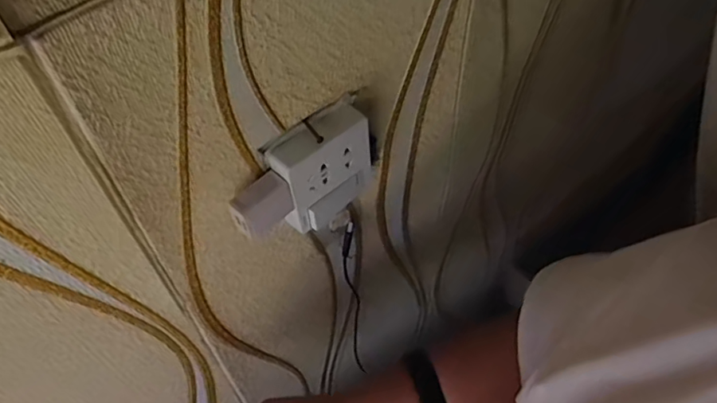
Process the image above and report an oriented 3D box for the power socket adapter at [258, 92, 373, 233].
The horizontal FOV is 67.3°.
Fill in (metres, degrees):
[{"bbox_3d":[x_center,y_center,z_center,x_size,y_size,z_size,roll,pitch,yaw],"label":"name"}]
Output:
[{"bbox_3d":[-0.030,-0.032,0.473,0.091,0.096,0.034,-36,58,-22],"label":"power socket adapter"}]

